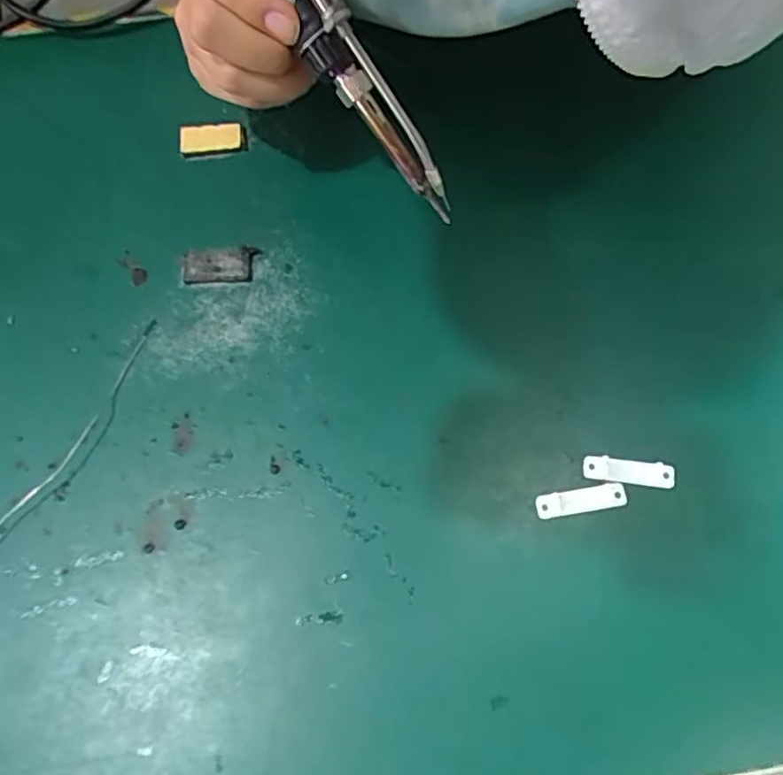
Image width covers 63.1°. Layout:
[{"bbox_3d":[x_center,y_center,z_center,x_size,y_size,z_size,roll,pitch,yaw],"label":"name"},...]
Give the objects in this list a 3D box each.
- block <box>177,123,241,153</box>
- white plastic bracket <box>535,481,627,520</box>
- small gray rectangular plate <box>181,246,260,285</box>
[{"bbox_3d":[-0.091,-0.125,0.321,0.030,0.006,0.014,-9,73,-2],"label":"block"},{"bbox_3d":[0.078,0.047,0.261,0.037,0.006,0.010,-8,73,-2],"label":"white plastic bracket"},{"bbox_3d":[-0.080,-0.057,0.299,0.035,0.004,0.018,-6,73,-1],"label":"small gray rectangular plate"}]

